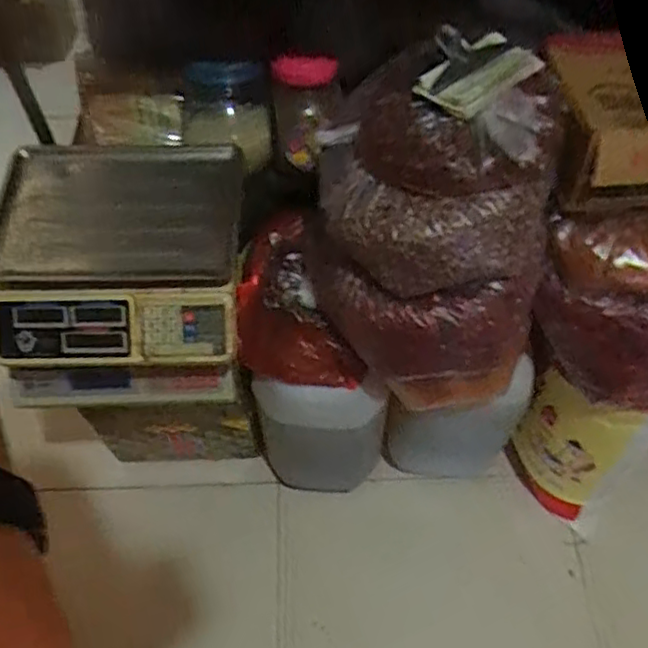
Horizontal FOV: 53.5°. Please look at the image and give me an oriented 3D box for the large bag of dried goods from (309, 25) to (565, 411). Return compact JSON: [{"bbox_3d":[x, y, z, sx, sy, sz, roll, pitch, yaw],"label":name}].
[{"bbox_3d":[0.143,-0.123,0.932,0.321,0.401,0.378,2,58,2],"label":"large bag of dried goods"}]

